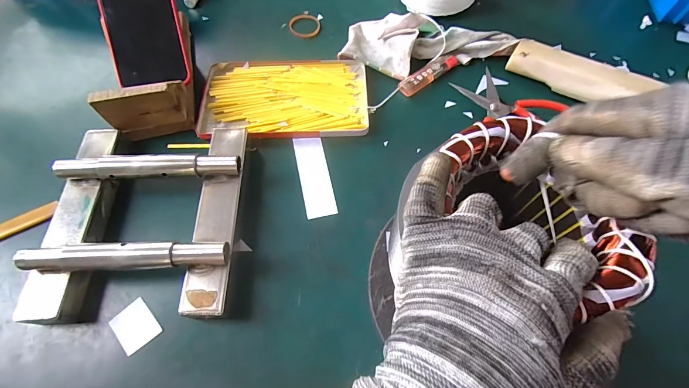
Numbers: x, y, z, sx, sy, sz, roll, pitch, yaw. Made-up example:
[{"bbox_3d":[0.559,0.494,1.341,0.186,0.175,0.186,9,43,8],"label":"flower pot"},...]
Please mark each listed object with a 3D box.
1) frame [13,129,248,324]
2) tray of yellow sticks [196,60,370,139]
[{"bbox_3d":[-0.193,0.015,0.324,0.175,0.042,0.193,-2,62,1],"label":"frame"},{"bbox_3d":[-0.074,-0.120,0.421,0.203,0.014,0.122,0,62,1],"label":"tray of yellow sticks"}]

